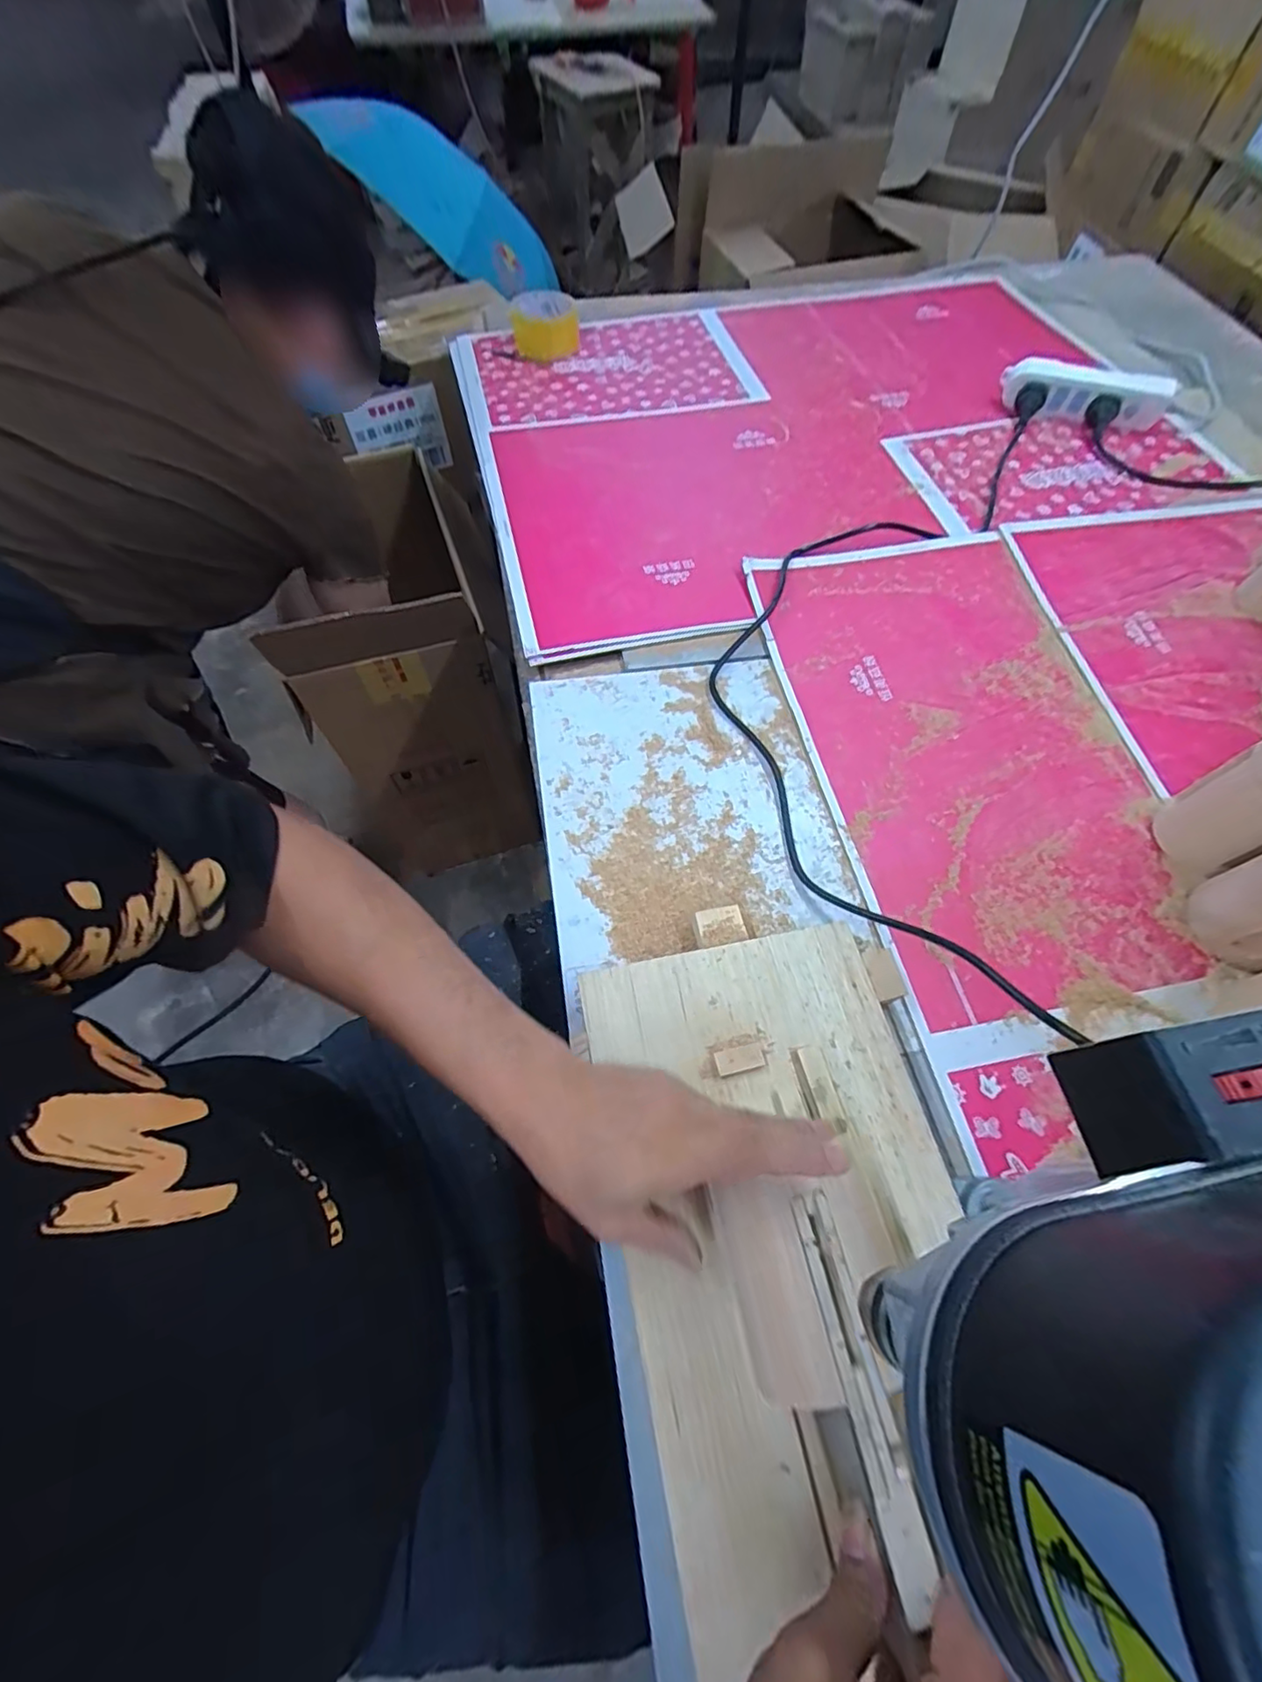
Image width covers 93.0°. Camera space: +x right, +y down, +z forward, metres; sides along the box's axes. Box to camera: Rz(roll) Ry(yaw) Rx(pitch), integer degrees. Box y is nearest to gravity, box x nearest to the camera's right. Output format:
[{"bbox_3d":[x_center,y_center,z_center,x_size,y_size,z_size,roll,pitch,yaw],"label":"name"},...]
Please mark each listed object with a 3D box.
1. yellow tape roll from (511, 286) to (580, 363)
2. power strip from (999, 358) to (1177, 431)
[{"bbox_3d":[-0.128,-0.775,0.897,0.099,0.048,0.091,-4,62,-3],"label":"yellow tape roll"},{"bbox_3d":[0.603,-0.597,0.805,0.203,0.058,0.056,16,63,8],"label":"power strip"}]

